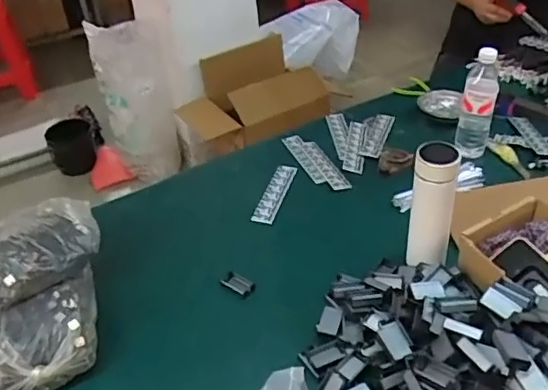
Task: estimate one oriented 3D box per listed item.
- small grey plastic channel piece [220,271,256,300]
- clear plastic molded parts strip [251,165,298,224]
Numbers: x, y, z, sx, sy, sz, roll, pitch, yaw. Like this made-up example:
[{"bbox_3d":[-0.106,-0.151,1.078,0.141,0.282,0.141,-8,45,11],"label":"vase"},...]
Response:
[{"bbox_3d":[-0.059,0.148,0.941,0.055,0.016,0.033,24,46,31],"label":"small grey plastic channel piece"},{"bbox_3d":[0.003,-0.005,1.142,0.043,0.009,0.173,9,49,21],"label":"clear plastic molded parts strip"}]

